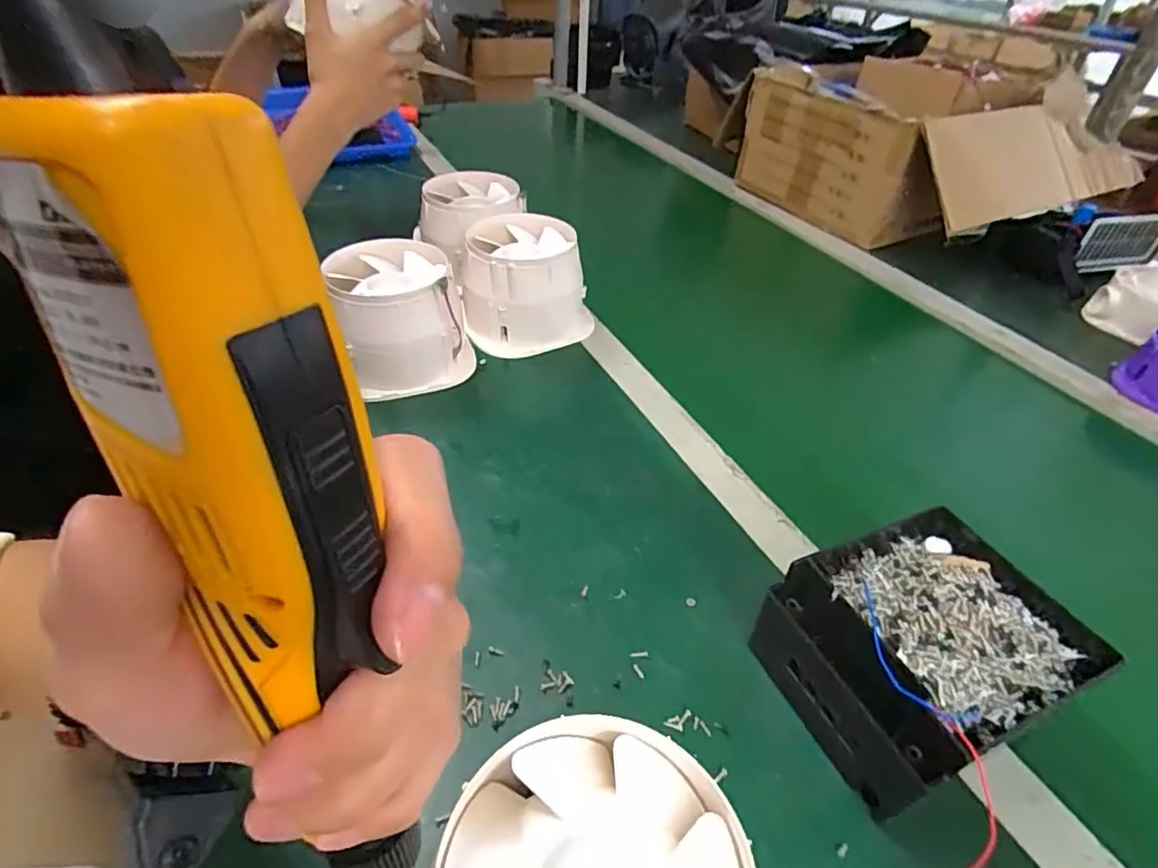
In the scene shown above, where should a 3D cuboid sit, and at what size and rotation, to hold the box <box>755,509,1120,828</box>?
[{"bbox_3d":[0.196,0.122,0.352,0.155,0.073,0.120,-16,45,-20],"label":"box"}]

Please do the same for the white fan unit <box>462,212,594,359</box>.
[{"bbox_3d":[-0.052,-0.159,0.640,0.126,0.098,0.122,3,42,0],"label":"white fan unit"}]

